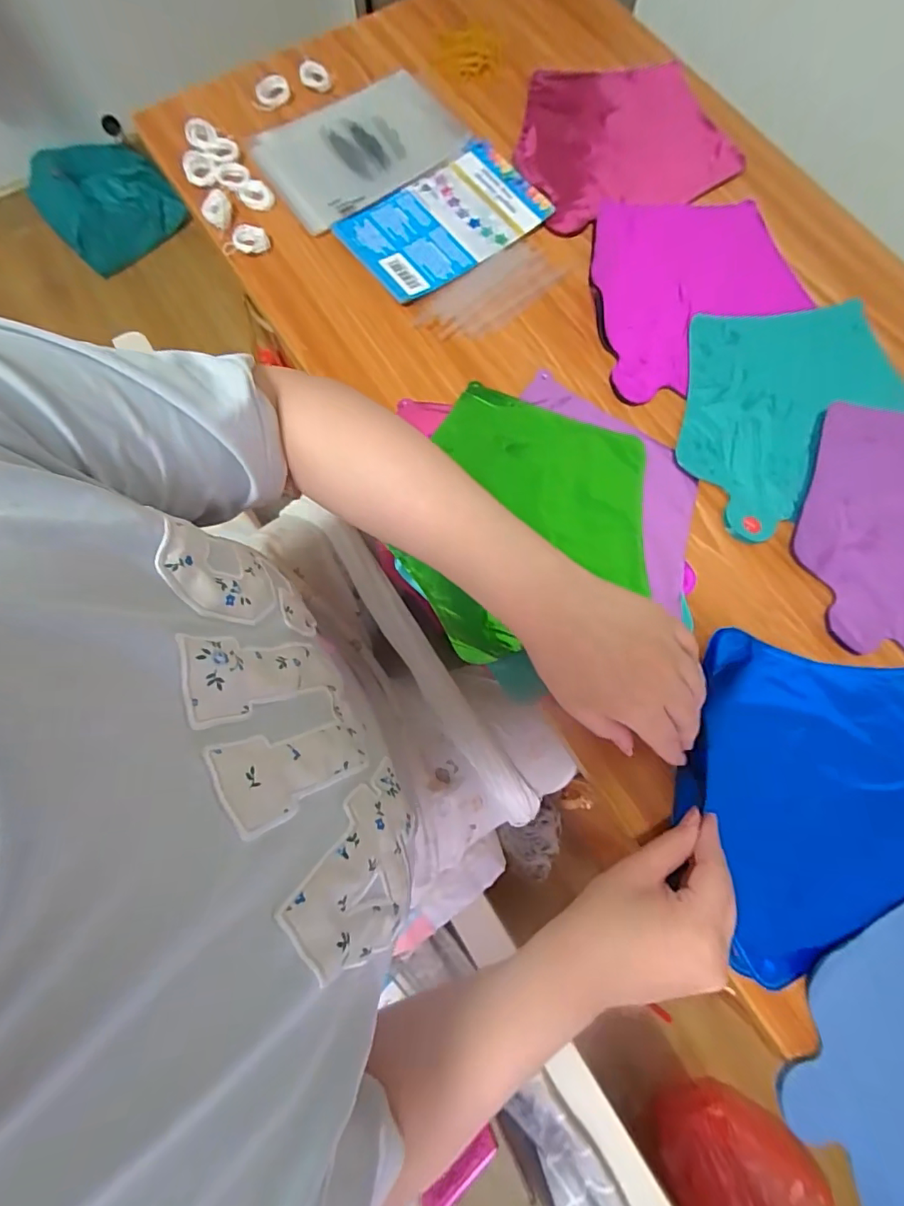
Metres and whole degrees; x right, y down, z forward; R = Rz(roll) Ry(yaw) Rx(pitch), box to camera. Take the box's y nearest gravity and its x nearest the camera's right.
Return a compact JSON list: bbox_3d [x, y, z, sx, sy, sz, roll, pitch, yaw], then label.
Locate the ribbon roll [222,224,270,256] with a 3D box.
[{"bbox_3d":[-0.199,-0.347,0.493,0.045,0.012,0.023,-16,76,-6],"label":"ribbon roll"}]

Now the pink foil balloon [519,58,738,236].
[{"bbox_3d":[0.168,-0.495,0.548,0.228,0.015,0.201,-23,77,-7],"label":"pink foil balloon"}]

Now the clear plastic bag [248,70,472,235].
[{"bbox_3d":[-0.097,-0.466,0.521,0.188,0.014,0.142,-36,79,-10],"label":"clear plastic bag"}]

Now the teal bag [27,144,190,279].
[{"bbox_3d":[-0.923,-1.076,1.380,0.309,0.180,0.221,-42,80,-11],"label":"teal bag"}]

